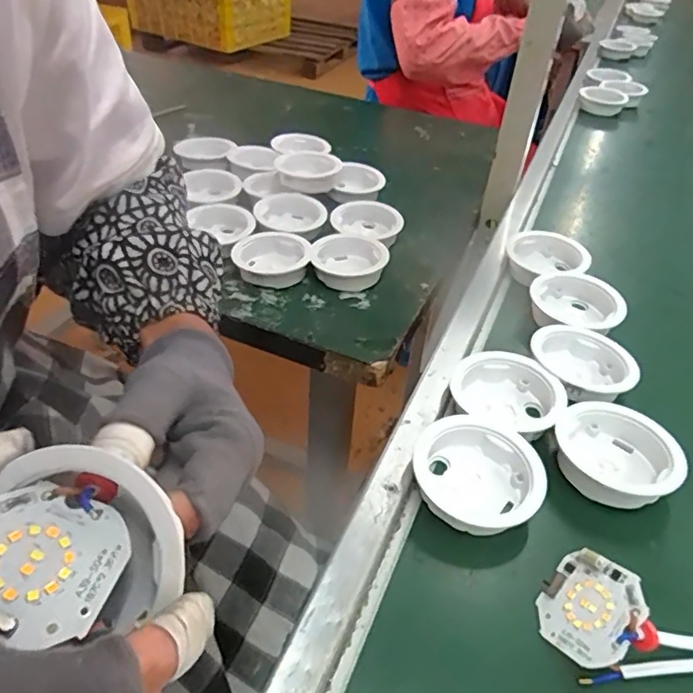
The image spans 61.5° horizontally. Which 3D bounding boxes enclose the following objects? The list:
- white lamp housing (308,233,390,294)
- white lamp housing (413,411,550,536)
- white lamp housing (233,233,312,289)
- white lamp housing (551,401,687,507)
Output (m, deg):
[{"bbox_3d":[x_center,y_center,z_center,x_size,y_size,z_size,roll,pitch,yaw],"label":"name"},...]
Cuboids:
[{"bbox_3d":[0.002,-0.081,0.546,0.066,0.028,0.072,7,38,-1],"label":"white lamp housing"},{"bbox_3d":[0.076,0.073,0.336,0.071,0.026,0.062,32,44,28],"label":"white lamp housing"},{"bbox_3d":[-0.069,-0.080,0.537,0.069,0.026,0.061,7,38,-1],"label":"white lamp housing"},{"bbox_3d":[0.163,0.064,0.353,0.070,0.024,0.058,31,44,27],"label":"white lamp housing"}]

